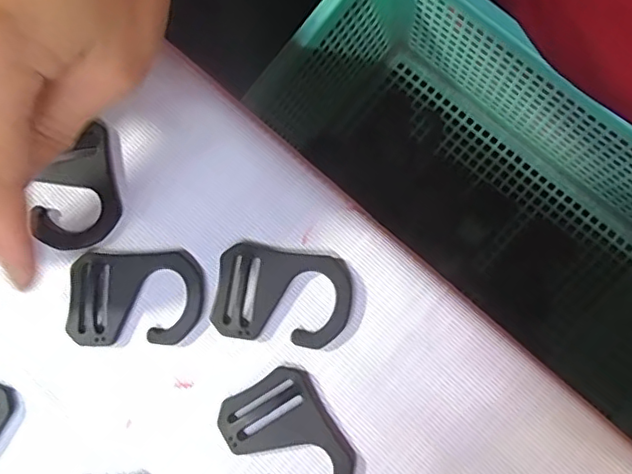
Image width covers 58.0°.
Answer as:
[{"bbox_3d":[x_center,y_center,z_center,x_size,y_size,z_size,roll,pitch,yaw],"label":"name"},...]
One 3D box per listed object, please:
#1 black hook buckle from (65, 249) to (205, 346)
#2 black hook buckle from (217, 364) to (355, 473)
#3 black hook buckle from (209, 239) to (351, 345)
[{"bbox_3d":[-0.067,0.022,0.213,0.049,0.004,0.034,0,78,2],"label":"black hook buckle"},{"bbox_3d":[-0.009,0.073,0.199,0.035,0.004,0.050,-31,79,-5],"label":"black hook buckle"},{"bbox_3d":[-0.012,0.022,0.210,0.049,0.004,0.034,8,79,3],"label":"black hook buckle"}]

